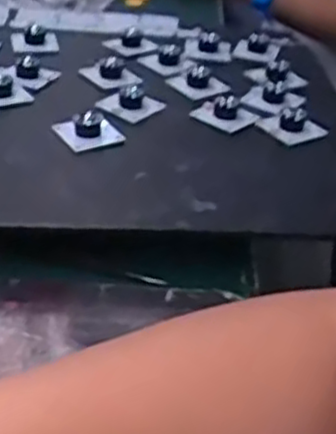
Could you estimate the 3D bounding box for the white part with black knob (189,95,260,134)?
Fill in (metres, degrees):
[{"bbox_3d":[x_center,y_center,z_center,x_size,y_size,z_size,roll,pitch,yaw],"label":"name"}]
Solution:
[{"bbox_3d":[0.050,-0.091,0.653,0.044,0.017,0.043,-20,41,-34],"label":"white part with black knob"}]

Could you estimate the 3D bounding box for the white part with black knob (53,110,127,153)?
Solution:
[{"bbox_3d":[-0.062,-0.071,0.606,0.045,0.018,0.045,-9,36,-21],"label":"white part with black knob"}]

